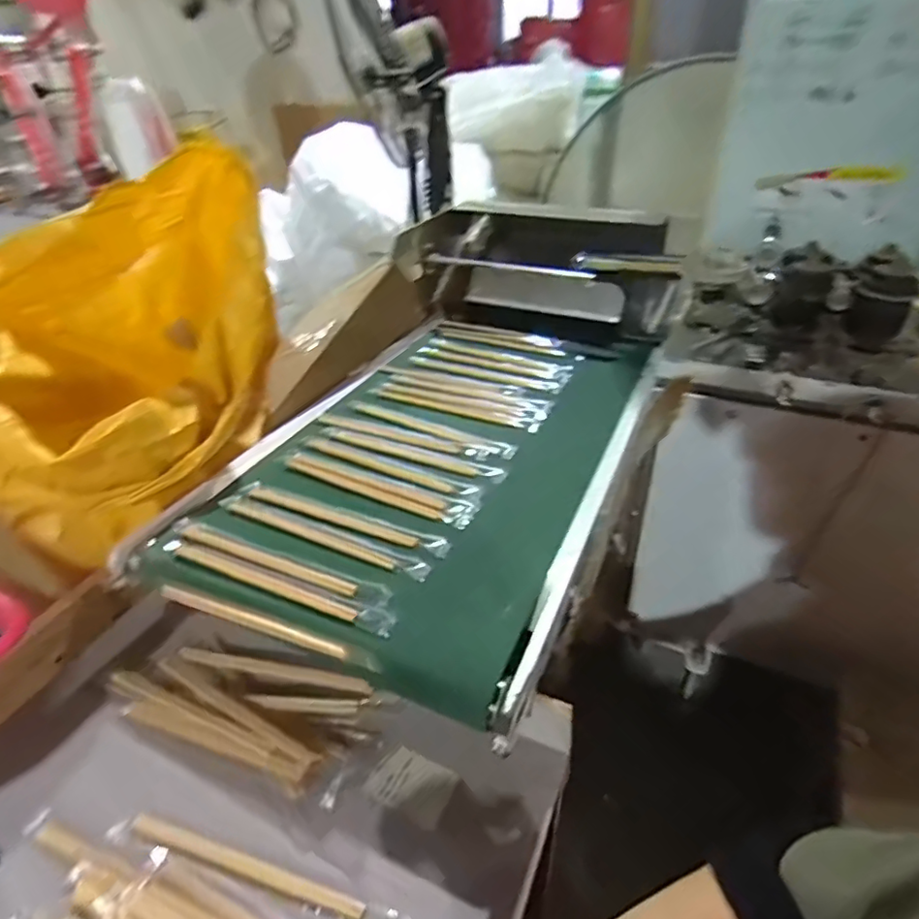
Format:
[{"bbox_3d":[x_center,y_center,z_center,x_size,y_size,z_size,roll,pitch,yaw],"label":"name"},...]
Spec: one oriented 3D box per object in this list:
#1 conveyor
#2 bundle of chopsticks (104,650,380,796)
[{"bbox_3d":[-0.014,-0.027,0.719,0.417,0.046,0.638,15,38,22],"label":"conveyor"},{"bbox_3d":[-0.205,0.225,0.544,0.241,0.022,0.108,12,37,19],"label":"bundle of chopsticks"}]

